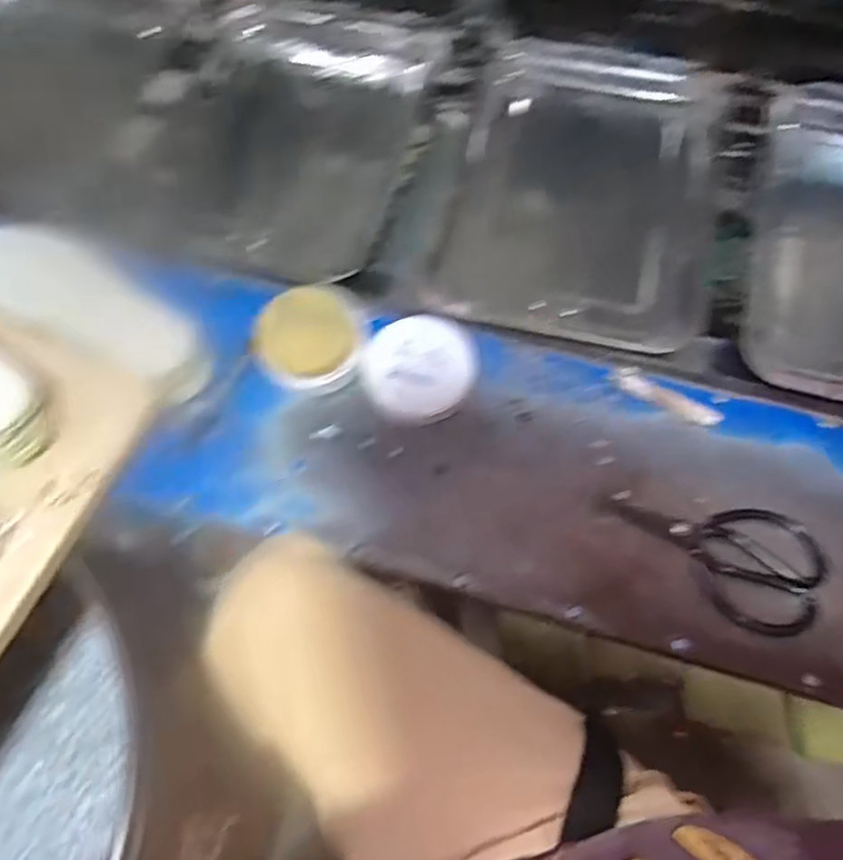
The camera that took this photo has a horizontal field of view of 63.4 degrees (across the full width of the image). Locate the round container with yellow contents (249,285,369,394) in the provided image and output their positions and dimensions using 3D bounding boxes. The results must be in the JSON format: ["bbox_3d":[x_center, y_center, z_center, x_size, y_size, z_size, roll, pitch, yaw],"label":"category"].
[{"bbox_3d":[-0.107,-0.088,0.655,0.101,0.031,0.102,-1,65,2],"label":"round container with yellow contents"}]

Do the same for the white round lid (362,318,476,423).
[{"bbox_3d":[-0.001,-0.057,0.645,0.102,0.005,0.098,0,86,0],"label":"white round lid"}]

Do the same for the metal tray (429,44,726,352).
[{"bbox_3d":[0.173,-0.249,0.741,0.272,0.104,0.378,12,66,8],"label":"metal tray"}]

